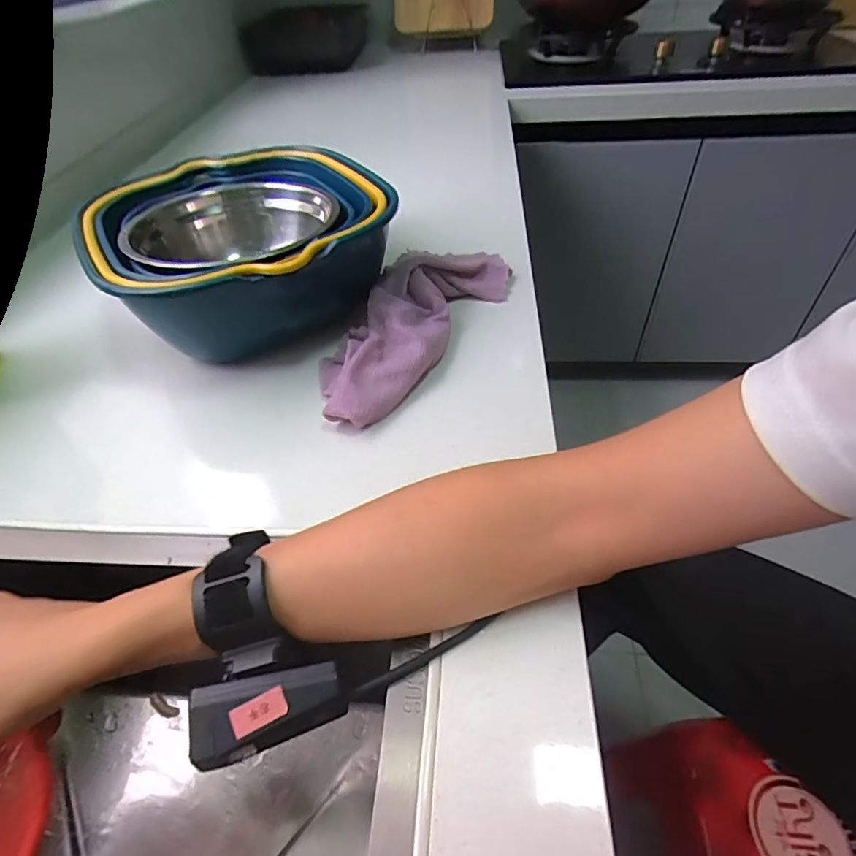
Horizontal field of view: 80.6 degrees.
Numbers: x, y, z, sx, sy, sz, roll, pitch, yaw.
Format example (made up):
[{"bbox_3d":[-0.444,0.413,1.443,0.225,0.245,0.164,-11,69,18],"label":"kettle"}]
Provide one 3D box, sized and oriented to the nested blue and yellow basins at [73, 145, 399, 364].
[{"bbox_3d":[-0.158,-0.156,0.455,0.231,0.096,0.245,-2,46,2],"label":"nested blue and yellow basins"}]

